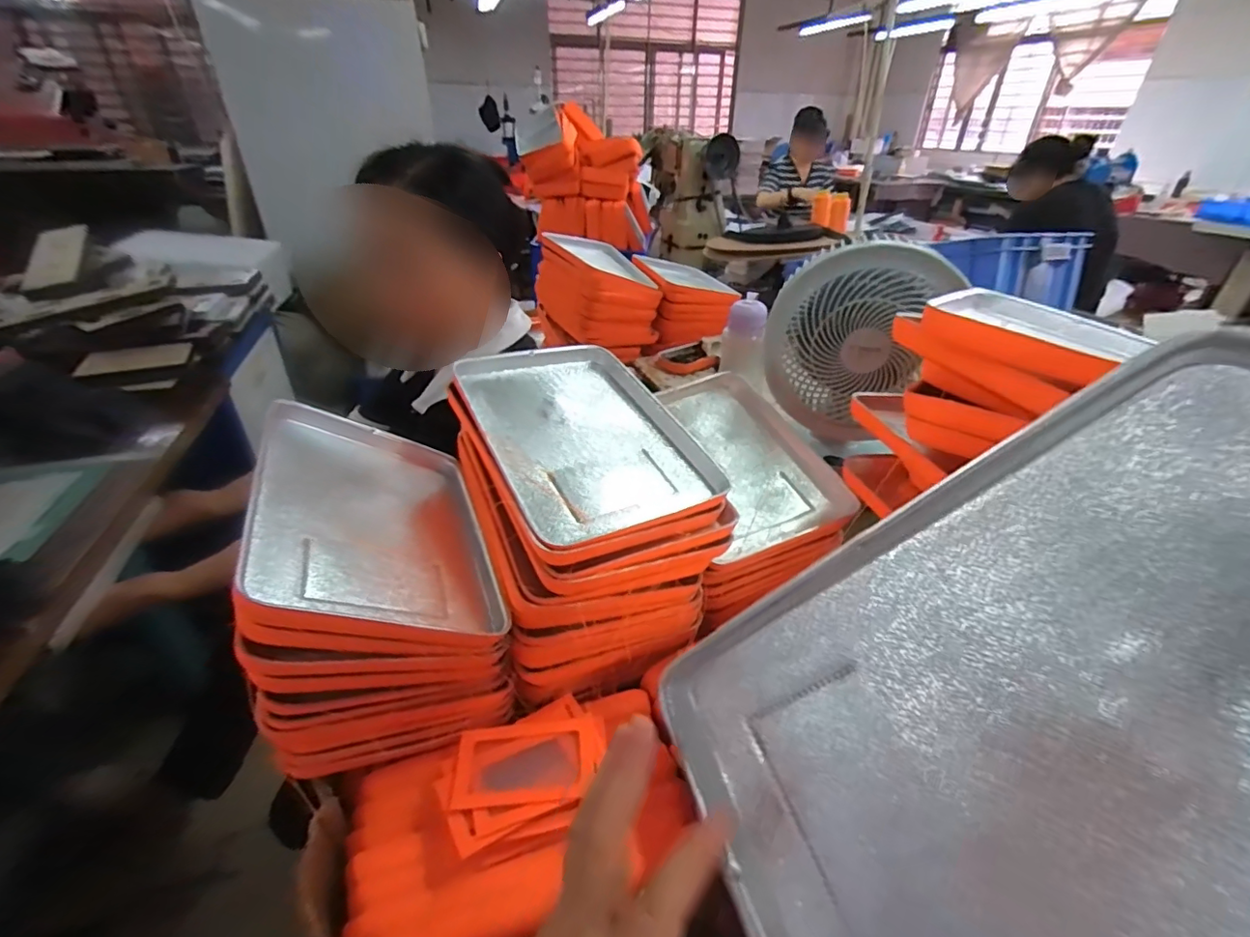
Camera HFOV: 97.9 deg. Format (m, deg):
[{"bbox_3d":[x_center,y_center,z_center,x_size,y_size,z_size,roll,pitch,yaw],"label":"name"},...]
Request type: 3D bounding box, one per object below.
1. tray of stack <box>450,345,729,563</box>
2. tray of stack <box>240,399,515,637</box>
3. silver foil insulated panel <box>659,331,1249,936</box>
[{"bbox_3d":[-0.041,-0.037,0.522,0.193,0.029,0.269,-9,46,-29],"label":"tray of stack"},{"bbox_3d":[-0.208,0.039,0.458,0.177,0.033,0.257,21,21,-38],"label":"tray of stack"},{"bbox_3d":[0.134,0.103,0.184,0.019,0.263,0.180,11,43,-45],"label":"silver foil insulated panel"}]

